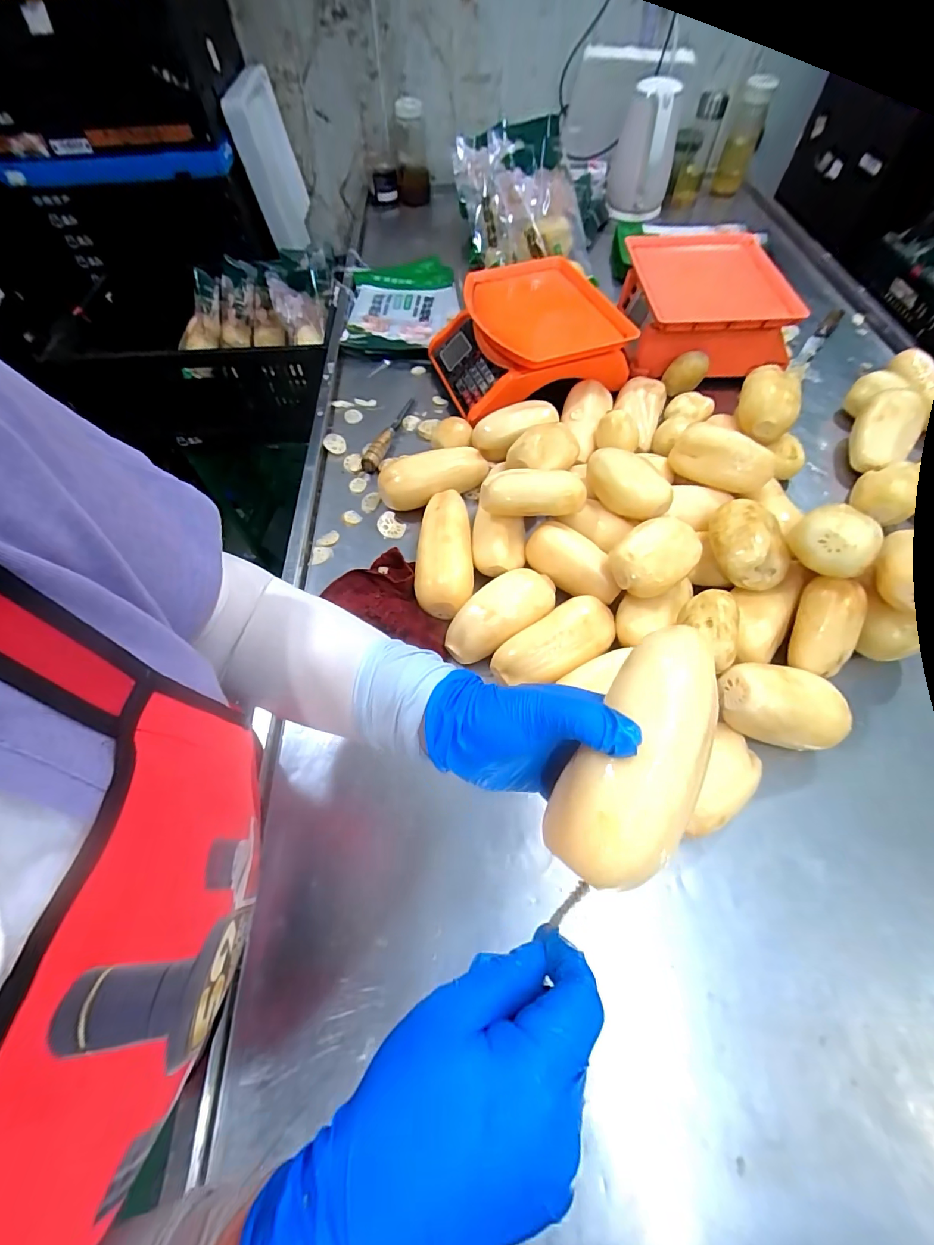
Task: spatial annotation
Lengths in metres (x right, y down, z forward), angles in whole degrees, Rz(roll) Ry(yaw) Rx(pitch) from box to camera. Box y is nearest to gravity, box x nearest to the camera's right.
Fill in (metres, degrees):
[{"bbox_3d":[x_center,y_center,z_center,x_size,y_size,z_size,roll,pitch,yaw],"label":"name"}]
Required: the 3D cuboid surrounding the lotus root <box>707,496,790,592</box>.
[{"bbox_3d":[0.332,-0.098,0.533,0.079,0.054,0.114,16,61,9],"label":"lotus root"}]

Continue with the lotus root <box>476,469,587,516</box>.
[{"bbox_3d":[0.083,-0.161,0.577,0.132,0.065,0.057,-1,60,0],"label":"lotus root"}]

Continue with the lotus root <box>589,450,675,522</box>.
[{"bbox_3d":[0.208,-0.179,0.585,0.068,0.056,0.124,-31,64,-16],"label":"lotus root"}]

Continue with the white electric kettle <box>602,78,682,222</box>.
[{"bbox_3d":[0.437,-1.165,1.110,0.146,0.220,0.188,13,61,8],"label":"white electric kettle"}]

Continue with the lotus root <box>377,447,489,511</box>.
[{"bbox_3d":[-0.047,-0.208,0.663,0.159,0.057,0.072,-18,61,-9],"label":"lotus root"}]

